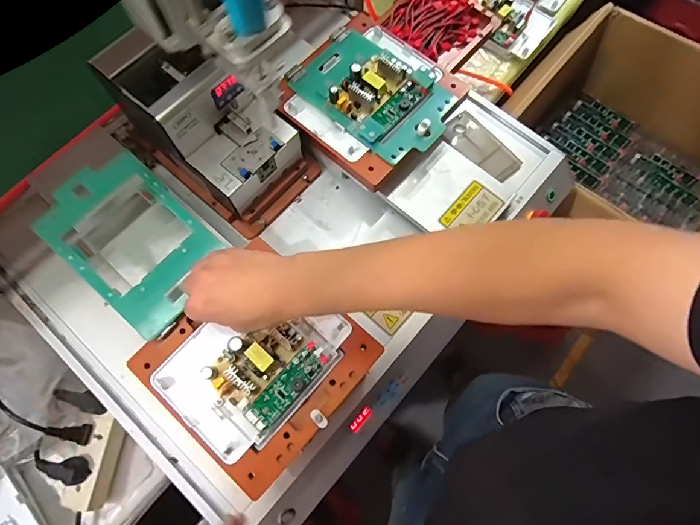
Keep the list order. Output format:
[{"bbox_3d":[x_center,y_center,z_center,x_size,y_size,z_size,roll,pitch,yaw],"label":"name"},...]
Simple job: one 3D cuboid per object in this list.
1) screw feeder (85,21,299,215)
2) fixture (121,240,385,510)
[{"bbox_3d":[-0.166,-0.172,0.508,0.174,0.129,0.122,37,75,9],"label":"screw feeder"},{"bbox_3d":[-0.099,0.101,0.440,0.191,0.039,0.195,41,76,10],"label":"fixture"}]

